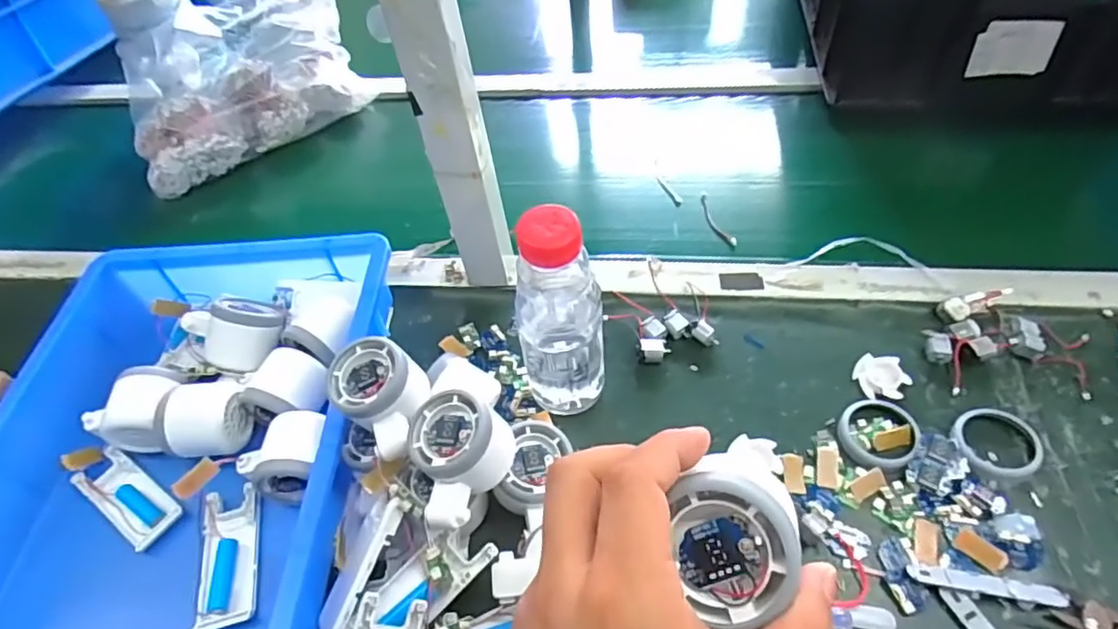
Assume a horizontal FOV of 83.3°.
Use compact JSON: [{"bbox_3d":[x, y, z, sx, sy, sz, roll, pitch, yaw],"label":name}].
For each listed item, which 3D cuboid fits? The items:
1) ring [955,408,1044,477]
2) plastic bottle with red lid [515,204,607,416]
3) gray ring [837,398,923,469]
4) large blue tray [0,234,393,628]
[{"bbox_3d":[0.336,0.096,0.481,0.056,0.014,0.061,-2,55,3],"label":"ring"},{"bbox_3d":[0.001,0.003,0.467,0.064,0.193,0.053,-6,51,2],"label":"plastic bottle with red lid"},{"bbox_3d":[0.252,0.091,0.494,0.057,0.012,0.062,-3,51,4],"label":"gray ring"},{"bbox_3d":[-0.295,0.119,0.478,0.285,0.088,0.429,-2,51,5],"label":"large blue tray"}]

